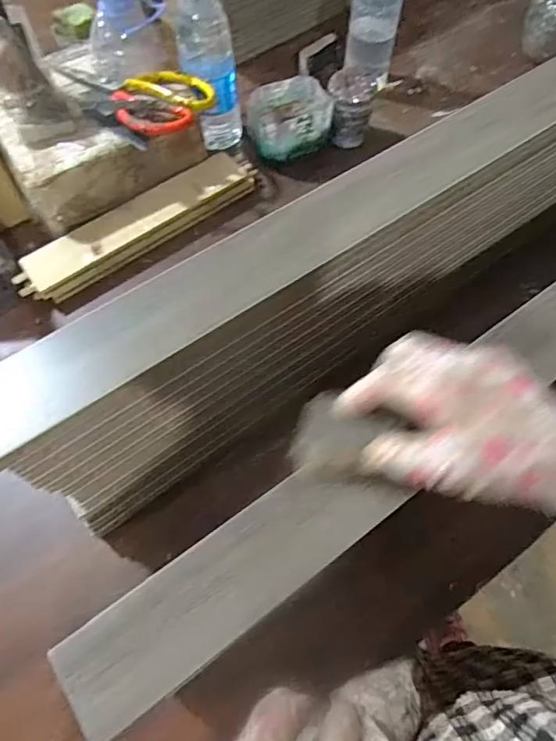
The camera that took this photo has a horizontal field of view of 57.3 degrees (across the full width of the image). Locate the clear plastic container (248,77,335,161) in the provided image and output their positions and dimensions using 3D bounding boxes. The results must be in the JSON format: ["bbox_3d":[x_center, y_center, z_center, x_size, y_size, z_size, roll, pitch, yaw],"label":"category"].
[{"bbox_3d":[0.014,-0.328,0.679,0.107,0.065,0.090,-16,64,-9],"label":"clear plastic container"}]

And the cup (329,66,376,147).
[{"bbox_3d":[0.094,-0.347,0.680,0.054,0.083,0.052,0,63,-1],"label":"cup"}]

